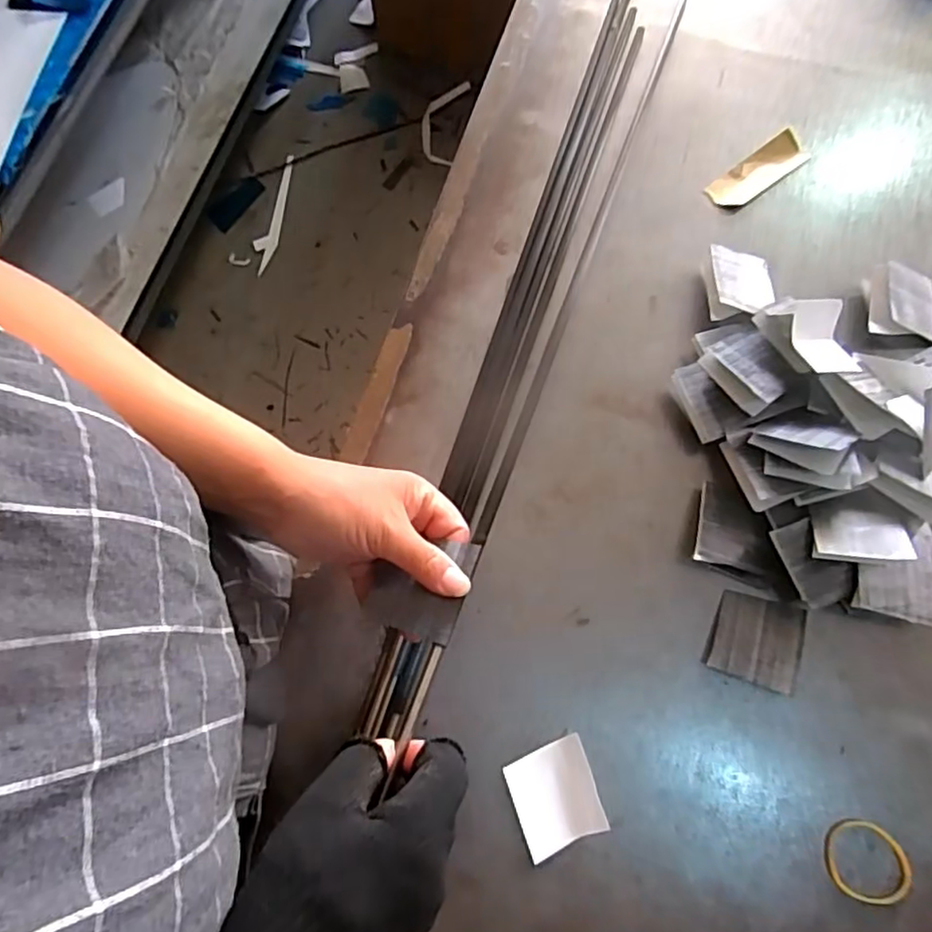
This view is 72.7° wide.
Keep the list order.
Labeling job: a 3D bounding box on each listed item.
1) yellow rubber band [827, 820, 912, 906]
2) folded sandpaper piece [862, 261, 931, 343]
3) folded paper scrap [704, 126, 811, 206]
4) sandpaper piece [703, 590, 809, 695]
[{"bbox_3d":[0.244,0.240,0.382,0.049,0.004,0.045,3,75,1],"label":"yellow rubber band"},{"bbox_3d":[0.328,-0.123,0.469,0.050,0.026,0.058,2,75,1],"label":"folded sandpaper piece"},{"bbox_3d":[0.236,-0.238,0.513,0.092,0.005,0.032,-36,78,-8],"label":"folded paper scrap"},{"bbox_3d":[0.193,0.114,0.418,0.056,0.012,0.056,20,76,5],"label":"sandpaper piece"}]

